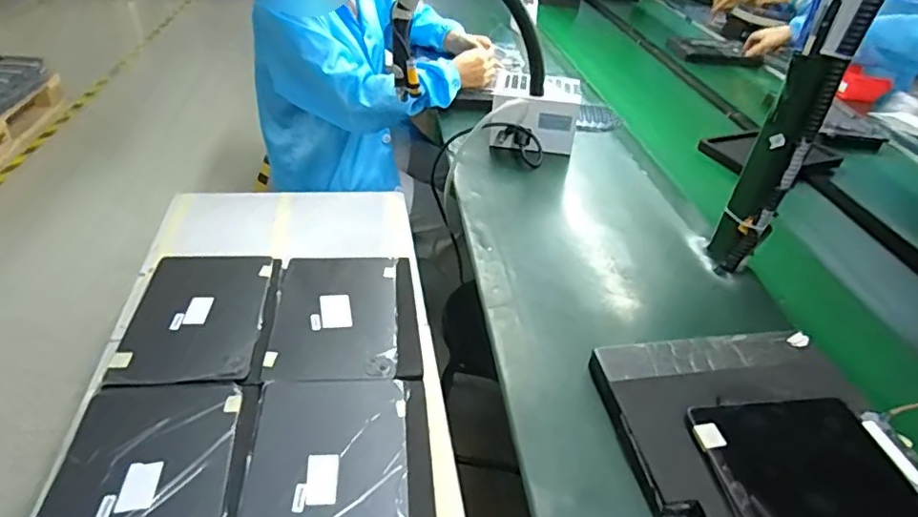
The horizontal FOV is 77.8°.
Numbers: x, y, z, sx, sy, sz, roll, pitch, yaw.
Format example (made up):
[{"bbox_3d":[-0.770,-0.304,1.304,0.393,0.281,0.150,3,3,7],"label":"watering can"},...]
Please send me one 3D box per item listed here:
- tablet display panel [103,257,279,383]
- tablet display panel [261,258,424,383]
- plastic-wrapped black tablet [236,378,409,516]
[{"bbox_3d":[-0.364,0.076,0.800,0.173,0.016,0.256,0,38,-9],"label":"tablet display panel"},{"bbox_3d":[-0.162,0.078,0.826,0.199,0.012,0.251,1,38,-9],"label":"tablet display panel"},{"bbox_3d":[-0.143,0.225,0.627,0.169,0.015,0.240,2,37,-8],"label":"plastic-wrapped black tablet"}]

